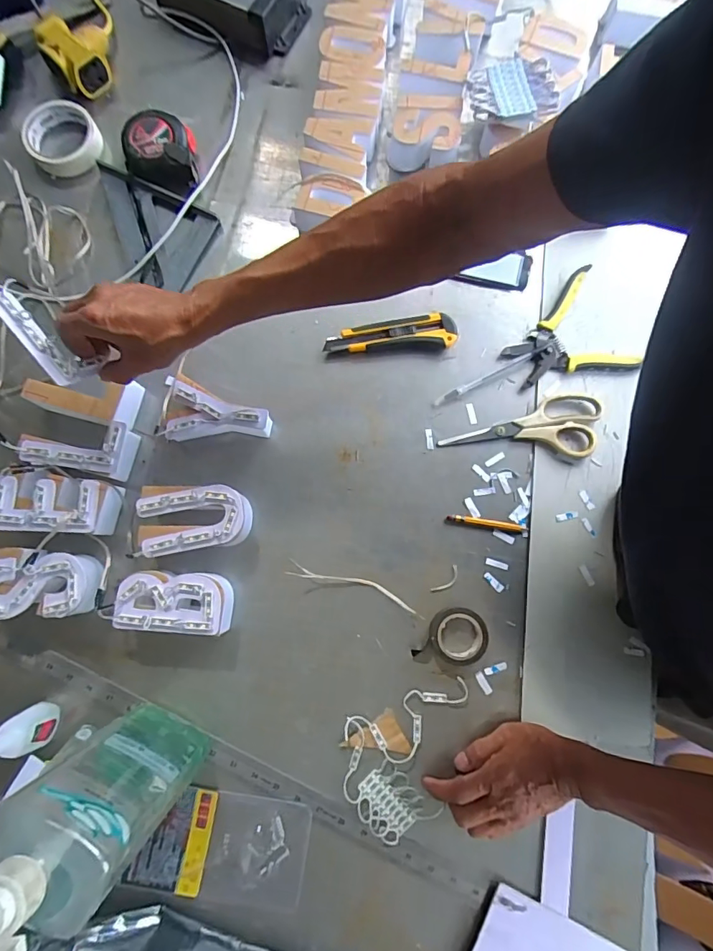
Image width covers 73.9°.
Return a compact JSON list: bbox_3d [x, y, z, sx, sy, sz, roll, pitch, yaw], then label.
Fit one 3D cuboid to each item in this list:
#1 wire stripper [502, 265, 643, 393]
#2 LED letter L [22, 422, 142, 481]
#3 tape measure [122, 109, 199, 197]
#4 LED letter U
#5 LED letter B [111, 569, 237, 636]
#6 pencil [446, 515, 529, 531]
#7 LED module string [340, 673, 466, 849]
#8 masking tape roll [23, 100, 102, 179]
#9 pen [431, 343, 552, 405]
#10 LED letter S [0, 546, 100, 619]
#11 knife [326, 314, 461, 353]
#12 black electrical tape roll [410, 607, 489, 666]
[{"bbox_3d":[0.252,-0.176,0.582,0.141,0.017,0.134,-17,81,-4],"label":"wire stripper"},{"bbox_3d":[-0.312,-0.033,0.537,0.109,0.048,0.056,9,80,1],"label":"LED letter L"},{"bbox_3d":[-0.249,-0.413,0.609,0.089,0.044,0.082,0,80,-1],"label":"tape measure"},{"bbox_3d":[-0.176,0.050,0.527,0.116,0.052,0.076,-1,80,1],"label":"LED letter U"},{"bbox_3d":[-0.194,0.134,0.513,0.121,0.051,0.063,6,80,3],"label":"LED letter B"},{"bbox_3d":[0.152,0.055,0.549,0.092,0.004,0.008,9,80,1],"label":"pencil"},{"bbox_3d":[0.042,0.297,0.502,0.111,0.012,0.150,14,80,2],"label":"LED module string"},{"bbox_3d":[-0.383,-0.441,0.617,0.096,0.029,0.096,0,80,-1],"label":"masking tape roll"},{"bbox_3d":[0.164,-0.122,0.570,0.152,0.011,0.012,-27,81,-5],"label":"pen"},{"bbox_3d":[-0.332,0.115,0.514,0.129,0.051,0.075,3,80,0],"label":"LED letter S"},{"bbox_3d":[0.041,-0.173,0.580,0.155,0.023,0.040,-1,80,-1],"label":"knife"},{"bbox_3d":[0.103,0.177,0.521,0.081,0.018,0.059,0,80,-1],"label":"black electrical tape roll"}]

